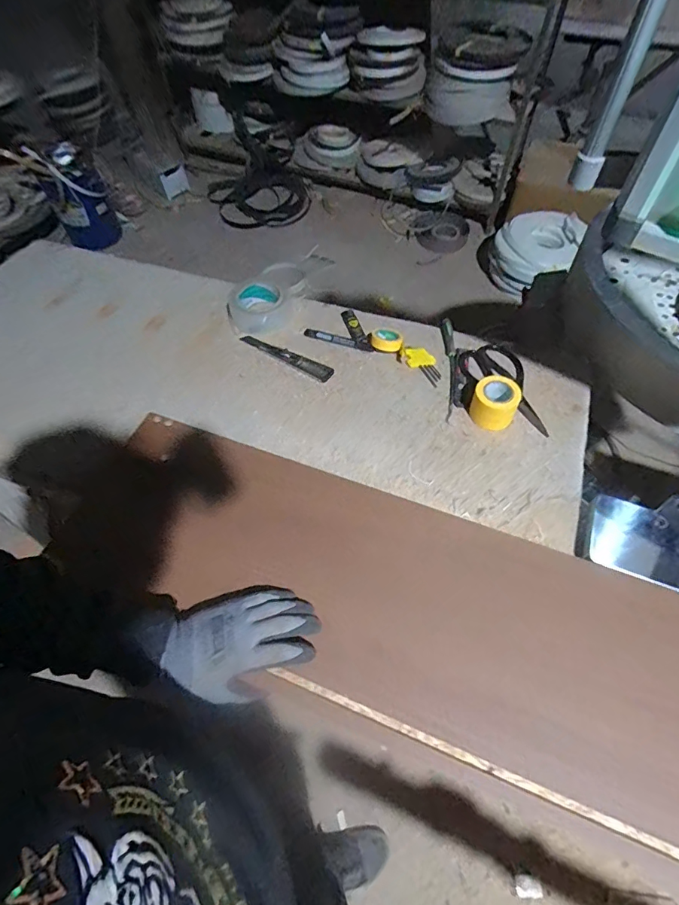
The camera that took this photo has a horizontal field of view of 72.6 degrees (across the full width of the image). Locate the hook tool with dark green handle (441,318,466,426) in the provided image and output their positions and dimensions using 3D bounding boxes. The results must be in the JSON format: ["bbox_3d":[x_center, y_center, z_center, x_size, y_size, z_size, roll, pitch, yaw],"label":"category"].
[{"bbox_3d":[0.194,-0.143,0.783,0.032,0.012,0.224,3,58,3],"label":"hook tool with dark green handle"}]

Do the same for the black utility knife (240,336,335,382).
[{"bbox_3d":[-0.094,-0.173,0.818,0.199,0.014,0.029,29,63,18],"label":"black utility knife"}]

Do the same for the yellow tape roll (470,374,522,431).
[{"bbox_3d":[0.239,-0.077,0.709,0.064,0.053,0.074,21,61,14],"label":"yellow tape roll"}]

